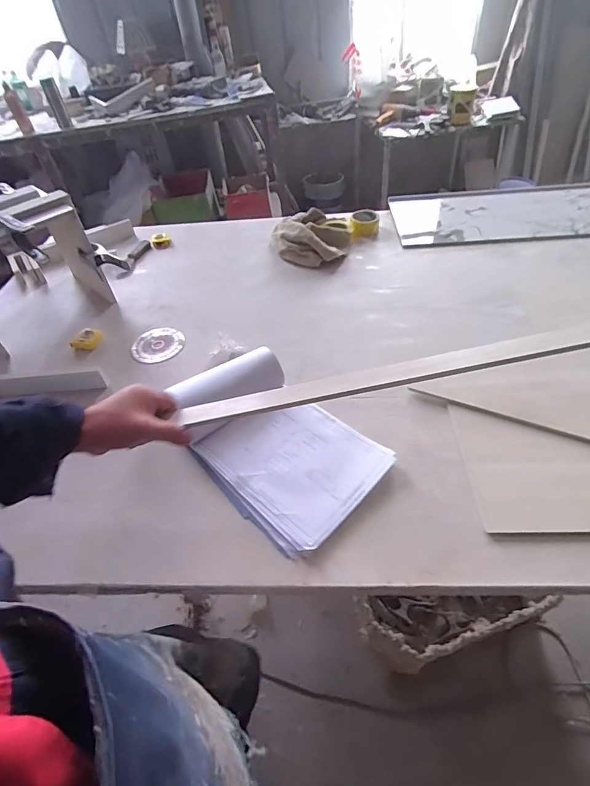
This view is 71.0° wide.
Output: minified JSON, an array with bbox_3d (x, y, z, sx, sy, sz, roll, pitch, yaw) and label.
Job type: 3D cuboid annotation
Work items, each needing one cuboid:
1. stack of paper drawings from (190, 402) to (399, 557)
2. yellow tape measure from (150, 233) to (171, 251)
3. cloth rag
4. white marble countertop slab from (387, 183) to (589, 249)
[{"bbox_3d":[-0.012,0.109,0.710,0.230,0.022,0.289,-38,54,-25],"label":"stack of paper drawings"},{"bbox_3d":[-0.435,-0.492,1.349,0.059,0.030,0.052,-19,50,-10],"label":"yellow tape measure"},{"bbox_3d":[0.041,-0.454,1.191,0.225,0.081,0.212,-4,47,3],"label":"cloth rag"},{"bbox_3d":[0.963,-0.535,1.172,1.301,0.039,0.300,-2,53,7],"label":"white marble countertop slab"}]

